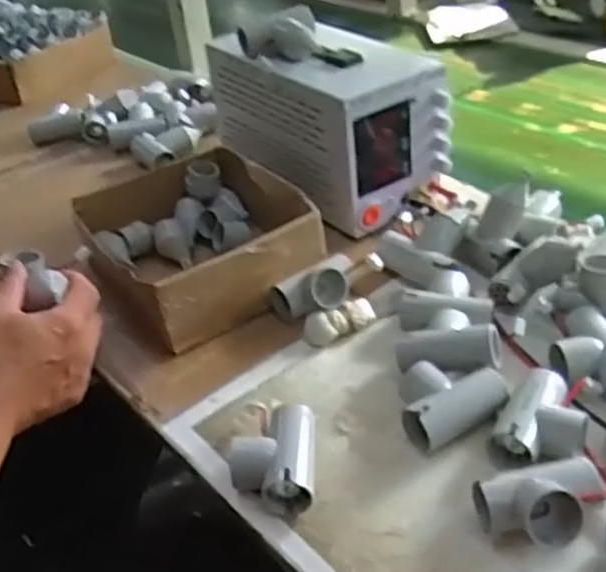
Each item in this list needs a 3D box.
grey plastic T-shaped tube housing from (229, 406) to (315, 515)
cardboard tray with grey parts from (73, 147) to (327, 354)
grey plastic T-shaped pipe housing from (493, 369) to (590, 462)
[{"bbox_3d":[-0.020,0.119,0.530,0.056,0.034,0.076,-3,35,4],"label":"grey plastic T-shaped tube housing"},{"bbox_3d":[-0.101,-0.044,0.733,0.184,0.070,0.212,-24,39,-23],"label":"cardboard tray with grey parts"},{"bbox_3d":[0.170,0.087,0.521,0.053,0.024,0.075,17,41,29],"label":"grey plastic T-shaped pipe housing"}]

